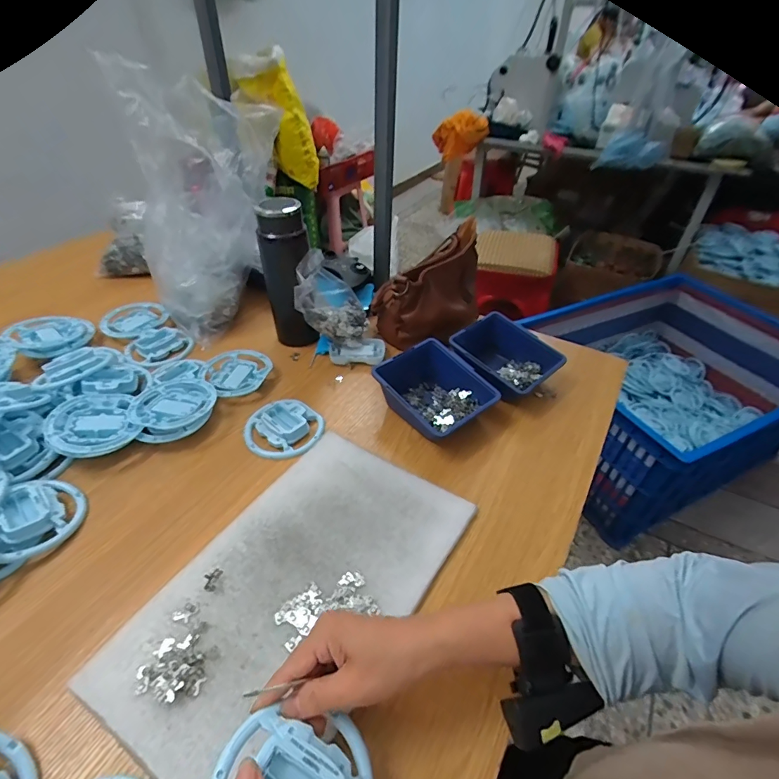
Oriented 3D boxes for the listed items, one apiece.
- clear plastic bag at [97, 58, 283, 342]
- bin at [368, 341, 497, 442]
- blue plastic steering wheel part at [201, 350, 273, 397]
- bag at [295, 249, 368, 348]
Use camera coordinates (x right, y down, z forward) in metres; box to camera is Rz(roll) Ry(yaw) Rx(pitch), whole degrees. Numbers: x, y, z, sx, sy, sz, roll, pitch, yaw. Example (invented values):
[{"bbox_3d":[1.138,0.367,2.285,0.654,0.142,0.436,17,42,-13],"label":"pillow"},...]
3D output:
[{"bbox_3d":[-0.299,-0.291,0.696,0.151,0.348,0.216,32,50,30],"label":"clear plastic bag"},{"bbox_3d":[0.059,0.005,0.585,0.125,0.064,0.142,-27,49,-28],"label":"bin"},{"bbox_3d":[-0.234,-0.027,0.642,0.099,0.020,0.093,1,41,-1],"label":"blue plastic steering wheel part"},{"bbox_3d":[-0.090,-0.139,0.674,0.102,0.148,0.096,-1,42,-3],"label":"bag"}]

